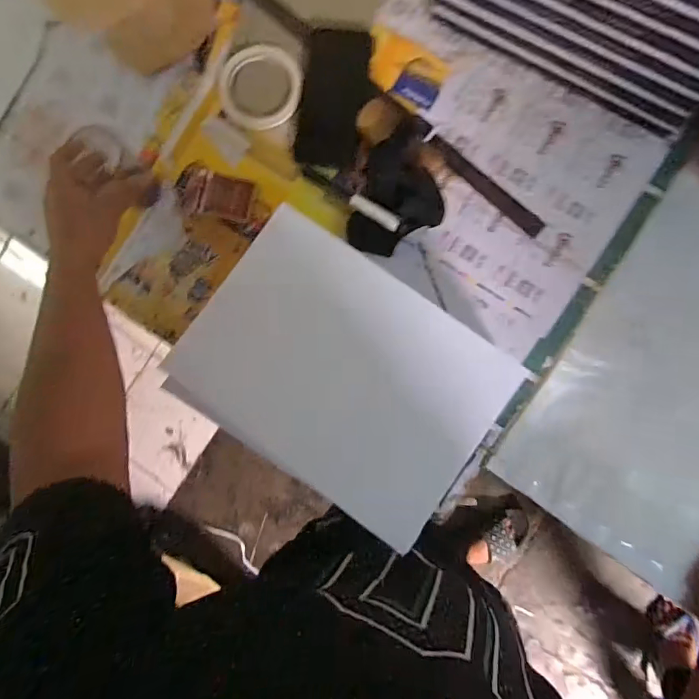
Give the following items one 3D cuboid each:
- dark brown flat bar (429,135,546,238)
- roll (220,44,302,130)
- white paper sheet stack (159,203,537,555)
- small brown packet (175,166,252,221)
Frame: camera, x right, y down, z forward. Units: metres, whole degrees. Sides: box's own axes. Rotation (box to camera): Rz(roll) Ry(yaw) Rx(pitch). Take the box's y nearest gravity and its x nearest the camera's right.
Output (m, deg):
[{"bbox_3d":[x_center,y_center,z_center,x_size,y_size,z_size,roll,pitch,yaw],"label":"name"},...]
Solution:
[{"bbox_3d":[0.156,-0.188,0.556,0.162,0.005,0.023,42,90,5],"label":"dark brown flat bar"},{"bbox_3d":[-0.109,-0.320,0.585,0.104,0.015,0.103,0,89,7],"label":"roll"},{"bbox_3d":[-0.006,0.028,0.486,0.299,0.041,0.221,34,92,7],"label":"white paper sheet stack"},{"bbox_3d":[-0.164,-0.188,0.580,0.094,0.016,0.052,6,90,7],"label":"small brown packet"}]

